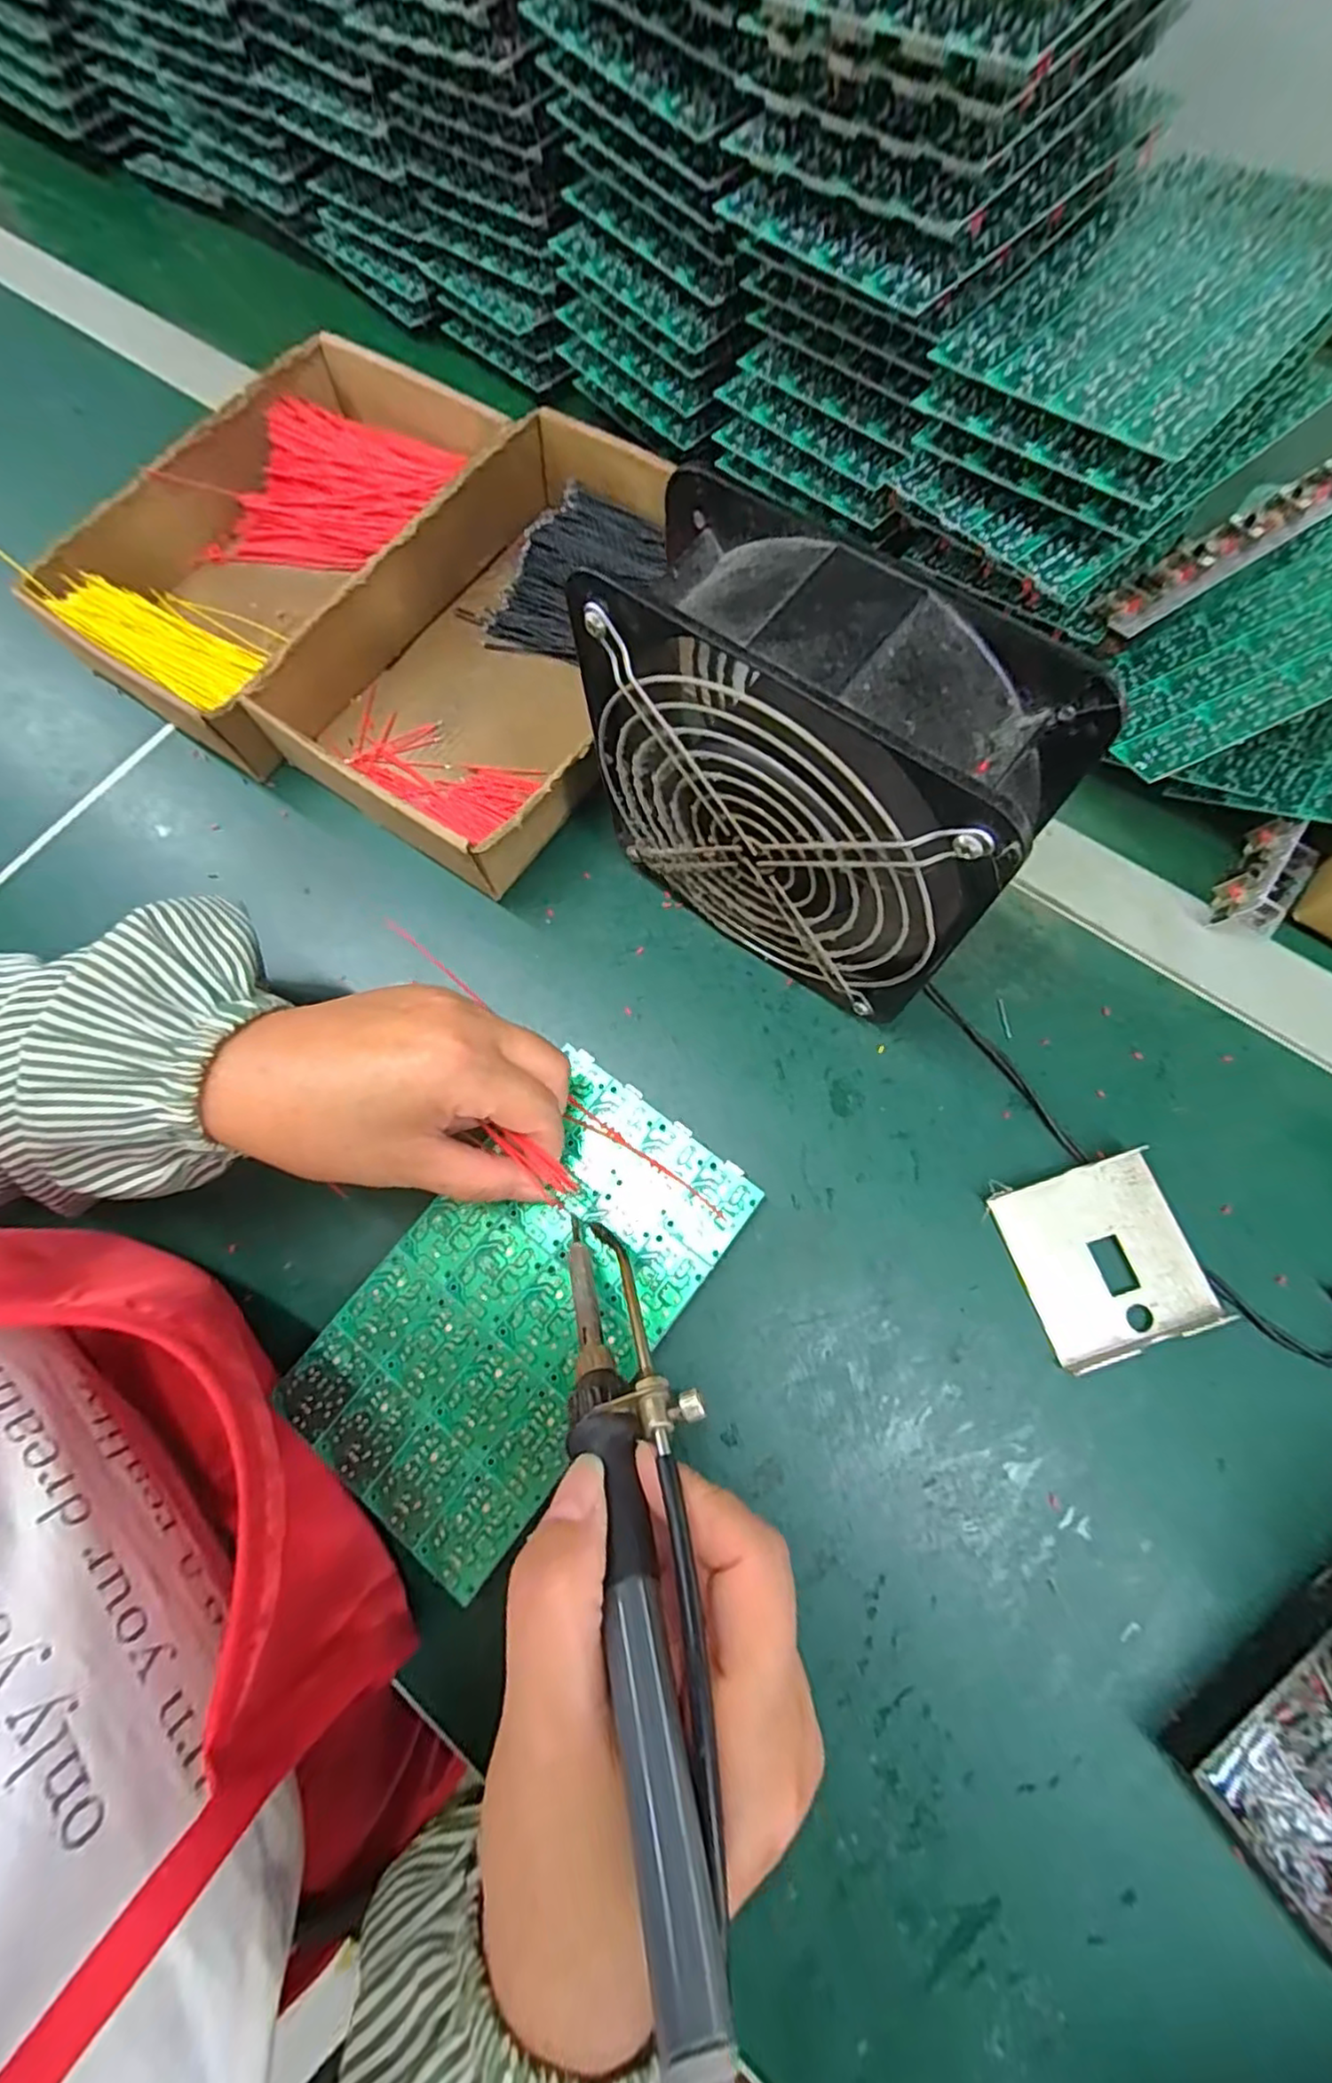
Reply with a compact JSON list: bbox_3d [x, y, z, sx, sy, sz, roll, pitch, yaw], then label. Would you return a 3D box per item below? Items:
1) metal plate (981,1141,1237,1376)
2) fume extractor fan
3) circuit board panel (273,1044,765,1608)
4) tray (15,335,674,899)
[{"bbox_3d":[0.172,0.085,0.270,0.065,0.009,0.069,-19,74,-4],"label":"metal plate"},{"bbox_3d":[0.048,-0.086,0.250,0.144,0.153,0.057,37,78,11],"label":"fume extractor fan"},{"bbox_3d":[-0.054,0.098,0.266,0.102,0.004,0.173,39,78,12],"label":"circuit board panel"},{"bbox_3d":[-0.143,-0.234,0.359,0.302,0.047,0.246,28,76,9],"label":"tray"}]

